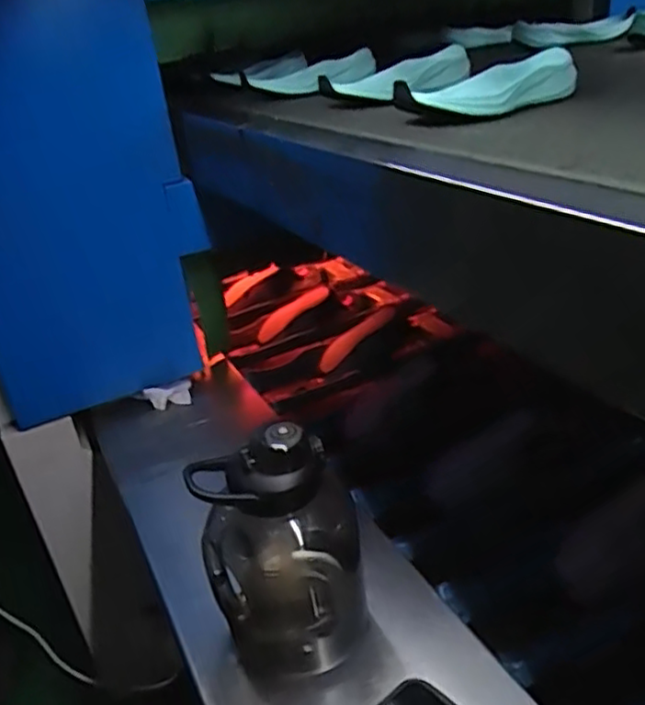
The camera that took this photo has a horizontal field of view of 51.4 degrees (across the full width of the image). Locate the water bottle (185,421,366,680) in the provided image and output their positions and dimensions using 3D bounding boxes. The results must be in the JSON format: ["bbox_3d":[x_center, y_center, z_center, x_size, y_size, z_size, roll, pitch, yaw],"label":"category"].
[{"bbox_3d":[-0.040,0.176,0.589,0.133,0.231,0.104,-11,27,1],"label":"water bottle"}]

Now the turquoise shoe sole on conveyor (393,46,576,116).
[{"bbox_3d":[0.152,-0.244,0.620,0.185,0.035,0.072,-25,29,-21],"label":"turquoise shoe sole on conveyor"}]

